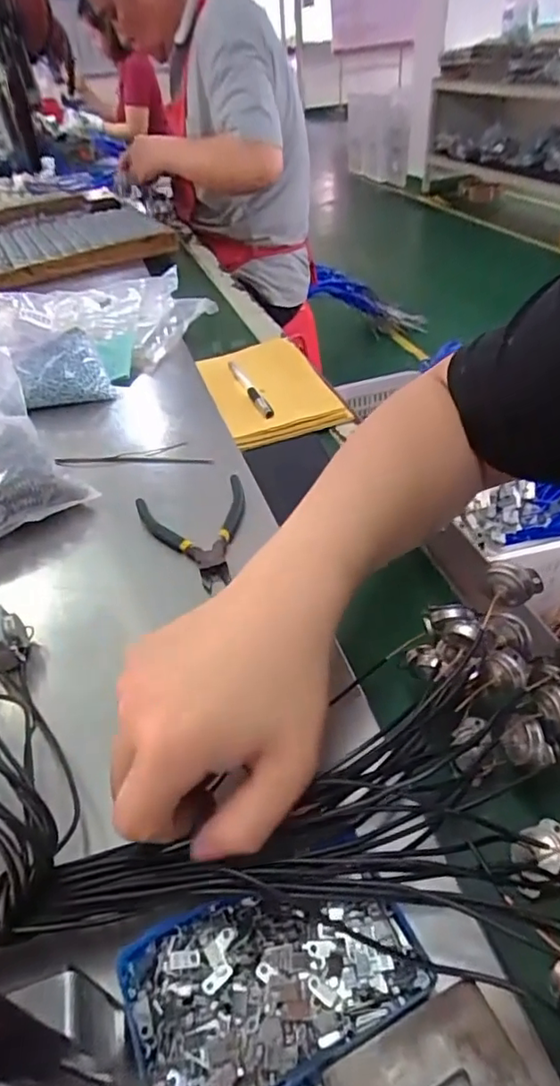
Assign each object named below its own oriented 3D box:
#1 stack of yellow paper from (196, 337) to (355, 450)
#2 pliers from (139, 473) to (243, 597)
[{"bbox_3d":[-0.017,-0.182,0.659,0.122,0.011,0.212,-16,42,-12],"label":"stack of yellow paper"},{"bbox_3d":[-0.058,-0.007,0.451,0.087,0.014,0.117,-17,43,-13],"label":"pliers"}]

